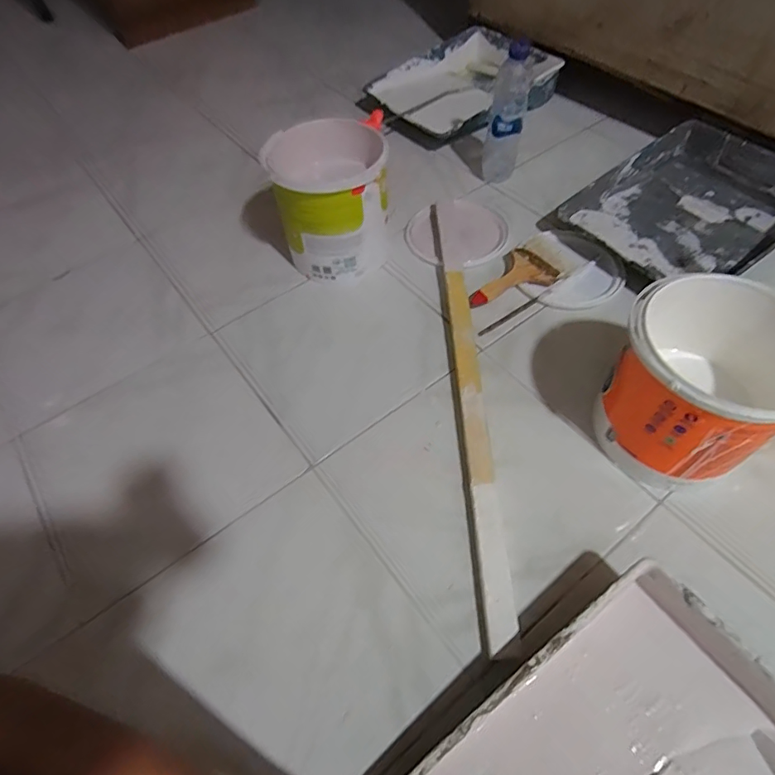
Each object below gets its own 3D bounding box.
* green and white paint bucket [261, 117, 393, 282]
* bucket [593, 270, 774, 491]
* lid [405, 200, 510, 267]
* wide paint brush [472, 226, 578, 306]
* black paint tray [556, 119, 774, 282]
[{"bbox_3d":[-0.084,-0.302,0.802,0.182,0.184,0.182,-2,54,3],"label":"green and white paint bucket"},{"bbox_3d":[0.355,0.001,0.562,0.177,0.183,0.180,-2,57,3],"label":"bucket"},{"bbox_3d":[0.131,-0.286,0.881,0.175,0.016,0.178,-2,54,3],"label":"lid"},{"bbox_3d":[0.218,-0.183,0.790,0.212,0.023,0.089,-35,59,-19],"label":"wide paint brush"},{"bbox_3d":[0.520,-0.307,0.829,0.374,0.068,0.292,-35,59,-19],"label":"black paint tray"}]

